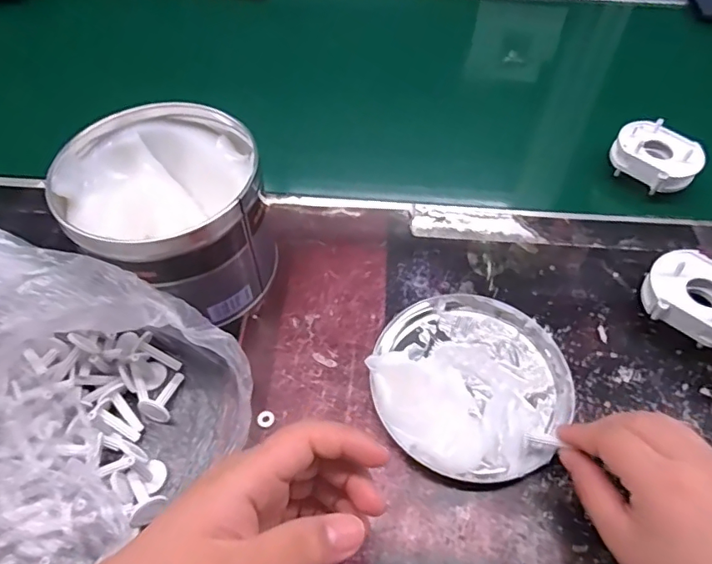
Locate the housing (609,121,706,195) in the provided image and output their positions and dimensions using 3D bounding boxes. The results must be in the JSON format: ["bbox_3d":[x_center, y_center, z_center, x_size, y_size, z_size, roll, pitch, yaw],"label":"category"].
[{"bbox_3d":[0.262,-0.106,0.460,0.064,0.037,0.072,-37,63,-25],"label":"housing"}]

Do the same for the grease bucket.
[{"bbox_3d":[-0.122,-0.044,0.366,0.120,0.101,0.123,1,54,-1],"label":"grease bucket"}]

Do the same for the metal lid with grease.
[{"bbox_3d":[0.075,0.061,0.340,0.126,0.028,0.128,1,54,-1],"label":"metal lid with grease"}]

